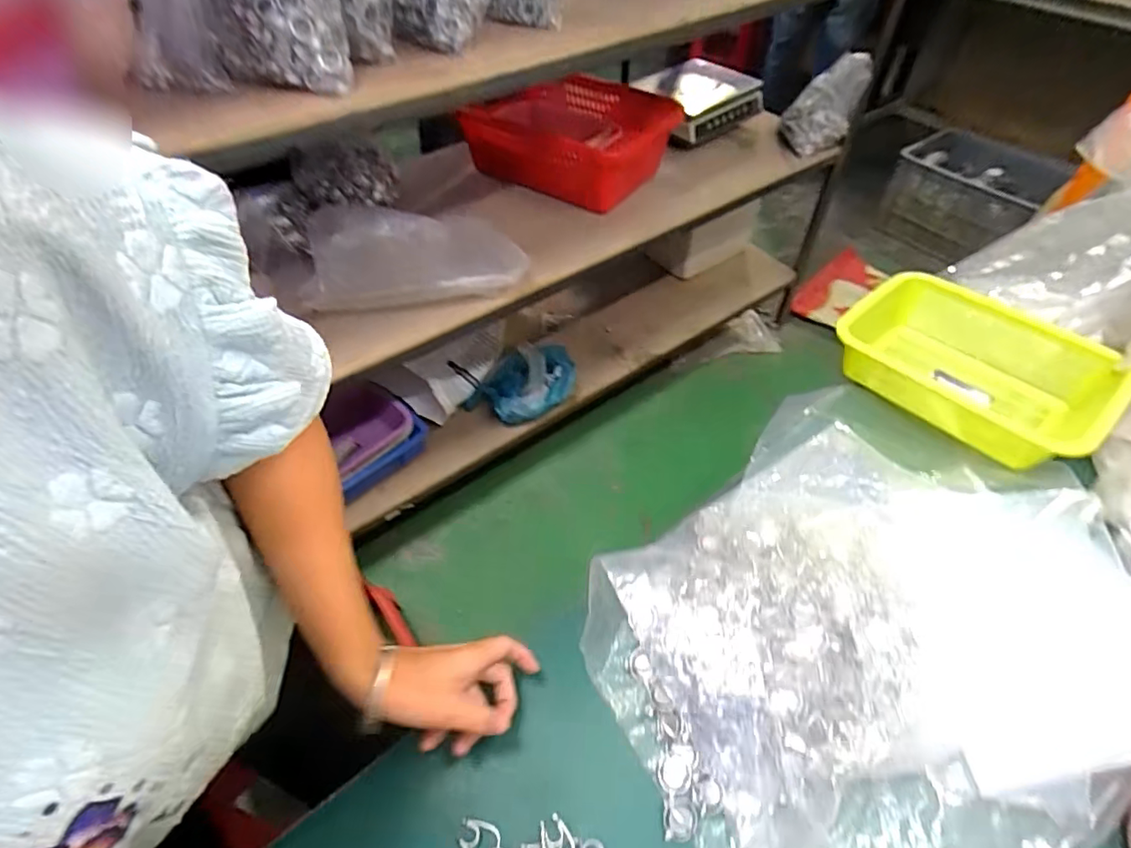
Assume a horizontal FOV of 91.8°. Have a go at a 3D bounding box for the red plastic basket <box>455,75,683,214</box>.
[{"bbox_3d":[0.027,-0.615,1.200,0.428,0.161,0.279,26,56,20],"label":"red plastic basket"}]

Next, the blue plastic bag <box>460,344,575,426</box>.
[{"bbox_3d":[-0.097,-0.103,1.314,0.222,0.079,0.226,24,55,19],"label":"blue plastic bag"}]

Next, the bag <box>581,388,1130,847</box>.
[{"bbox_3d":[0.259,0.148,0.487,0.472,0.081,0.338,-34,59,-24],"label":"bag"}]

